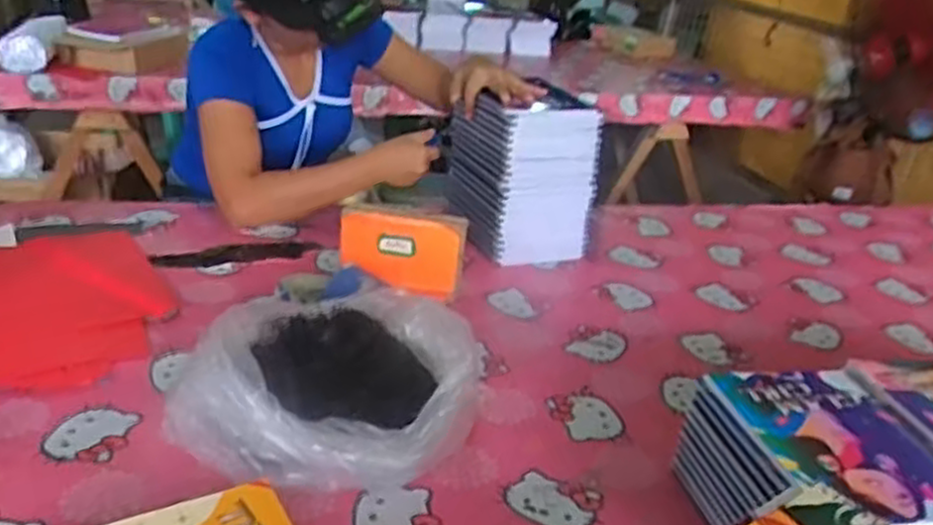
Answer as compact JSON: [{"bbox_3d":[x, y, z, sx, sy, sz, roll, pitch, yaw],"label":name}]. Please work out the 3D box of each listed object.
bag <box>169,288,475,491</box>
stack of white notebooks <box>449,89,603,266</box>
[{"bbox_3d":[-0.119,0.109,0.757,0.254,0.124,0.243,16,26,18],"label":"bag"},{"bbox_3d":[0.082,-0.135,1.202,0.159,0.228,0.196,-7,28,-27],"label":"stack of white notebooks"}]

